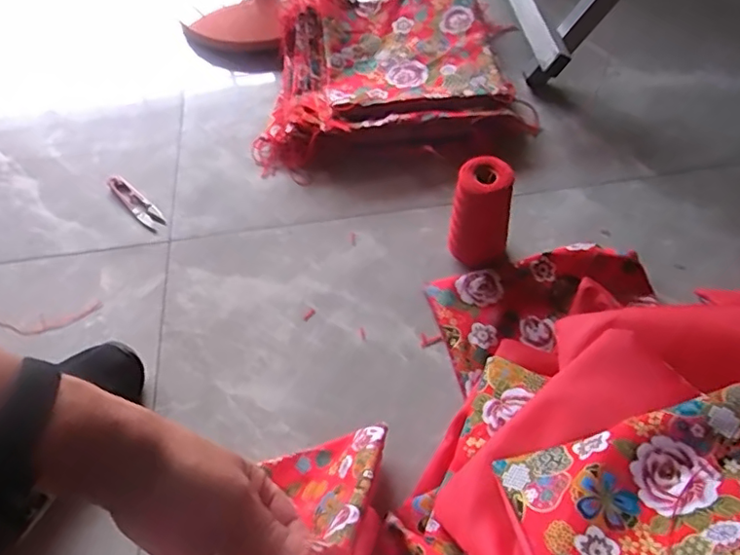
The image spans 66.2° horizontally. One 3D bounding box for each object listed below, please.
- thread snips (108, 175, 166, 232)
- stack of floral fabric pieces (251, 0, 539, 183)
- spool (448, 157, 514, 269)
[{"bbox_3d":[-0.283,-0.091,0.682,0.104,0.005,0.024,37,68,24],"label":"thread snips"},{"bbox_3d":[0.022,-0.271,0.739,0.340,0.067,0.249,-7,58,0],"label":"stack of floral fabric pieces"},{"bbox_3d":[0.109,-0.057,0.565,0.054,0.121,0.049,9,60,10],"label":"spool"}]

